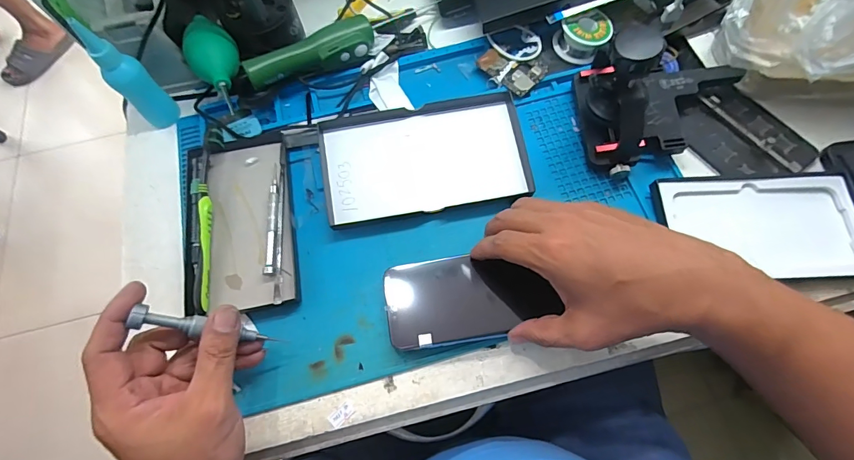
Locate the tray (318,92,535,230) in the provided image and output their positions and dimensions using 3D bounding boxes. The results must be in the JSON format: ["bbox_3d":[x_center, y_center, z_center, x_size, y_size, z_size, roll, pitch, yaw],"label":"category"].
[{"bbox_3d":[-0.003,-0.071,0.403,0.195,0.022,0.112,-7,69,0],"label":"tray"}]

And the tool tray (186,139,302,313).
[{"bbox_3d":[-0.176,-0.007,0.380,0.096,0.018,0.172,-12,69,-2],"label":"tool tray"}]

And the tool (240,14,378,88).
[{"bbox_3d":[-0.117,-0.181,0.417,0.134,0.029,0.033,-32,71,-9],"label":"tool"}]

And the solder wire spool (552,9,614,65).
[{"bbox_3d":[0.168,-0.210,0.437,0.051,0.034,0.048,-1,69,2],"label":"solder wire spool"}]

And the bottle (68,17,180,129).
[{"bbox_3d":[-0.287,-0.146,0.393,0.027,0.114,0.033,42,76,16],"label":"bottle"}]

